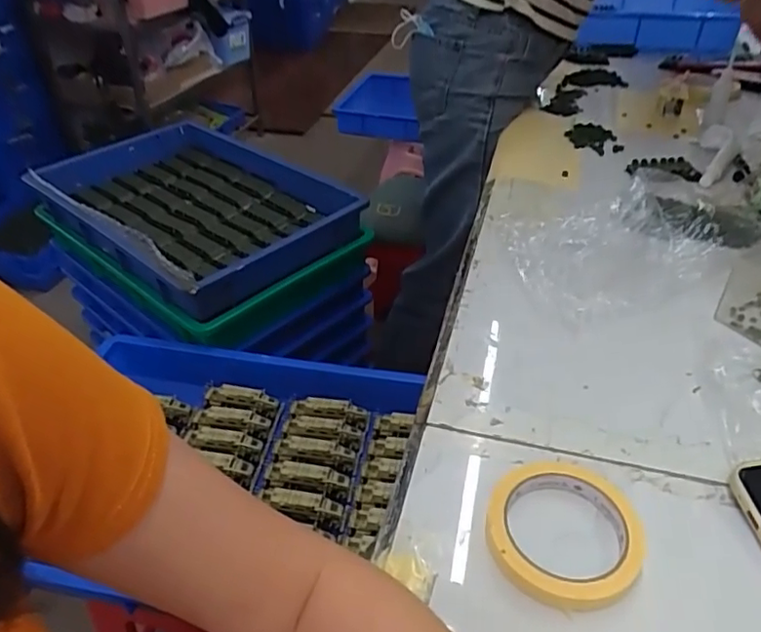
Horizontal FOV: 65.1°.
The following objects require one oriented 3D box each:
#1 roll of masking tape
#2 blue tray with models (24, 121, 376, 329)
[{"bbox_3d":[0.124,0.139,0.402,0.096,0.022,0.109,12,41,18],"label":"roll of masking tape"},{"bbox_3d":[-0.351,-0.211,1.061,0.572,0.091,0.334,30,48,29],"label":"blue tray with models"}]

